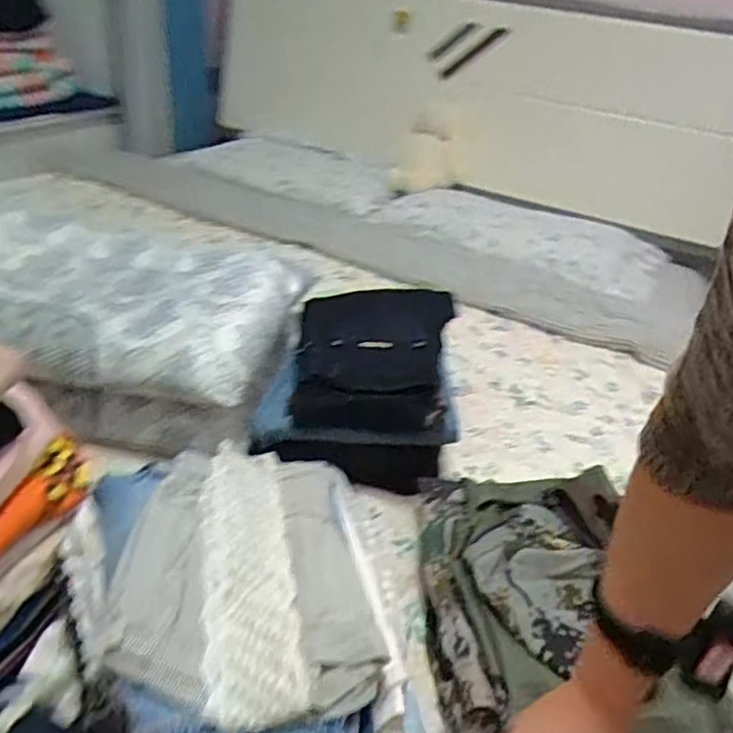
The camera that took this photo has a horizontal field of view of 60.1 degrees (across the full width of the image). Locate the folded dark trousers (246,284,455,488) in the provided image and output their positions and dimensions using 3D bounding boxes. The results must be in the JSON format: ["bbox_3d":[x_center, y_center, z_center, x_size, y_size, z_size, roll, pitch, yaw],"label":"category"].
[{"bbox_3d":[0.003,0.006,0.960,0.269,0.136,0.314,8,32,6],"label":"folded dark trousers"}]

